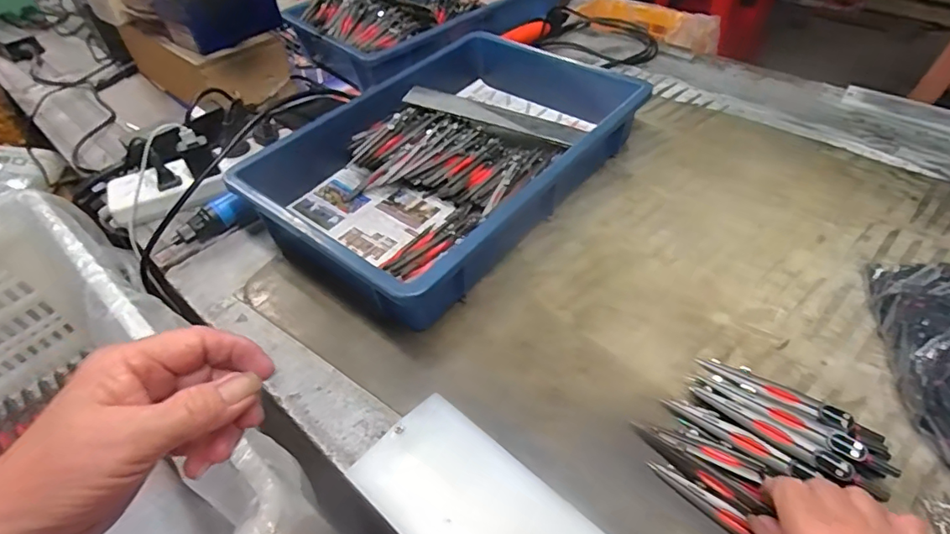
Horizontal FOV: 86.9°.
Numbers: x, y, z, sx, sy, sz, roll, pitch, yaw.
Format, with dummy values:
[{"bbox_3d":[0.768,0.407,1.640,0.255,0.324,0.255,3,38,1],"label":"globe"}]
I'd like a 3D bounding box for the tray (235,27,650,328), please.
[{"bbox_3d":[-0.020,-0.142,0.601,0.287,0.077,0.444,31,57,27],"label":"tray"}]

